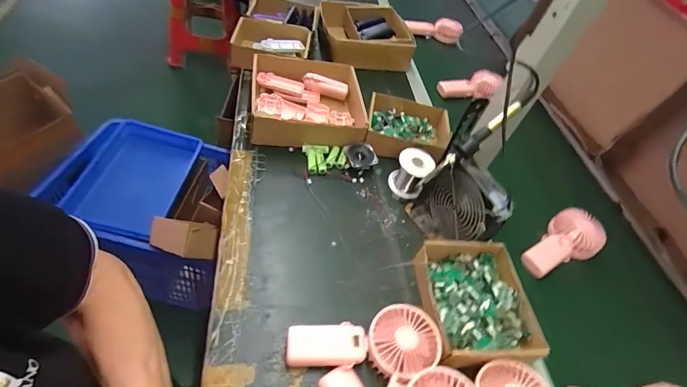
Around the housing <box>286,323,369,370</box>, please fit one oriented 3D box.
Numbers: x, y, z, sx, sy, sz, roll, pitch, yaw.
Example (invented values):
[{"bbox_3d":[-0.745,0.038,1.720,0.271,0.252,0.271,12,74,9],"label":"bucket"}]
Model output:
[{"bbox_3d":[-0.021,0.188,0.463,0.096,0.023,0.047,5,49,-12],"label":"housing"}]

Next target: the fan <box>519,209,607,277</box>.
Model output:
[{"bbox_3d":[0.383,0.092,0.652,0.166,0.049,0.085,-27,61,-33],"label":"fan"}]

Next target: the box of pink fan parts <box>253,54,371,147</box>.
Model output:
[{"bbox_3d":[-0.073,-0.182,0.754,0.212,0.073,0.217,4,49,-13],"label":"box of pink fan parts"}]

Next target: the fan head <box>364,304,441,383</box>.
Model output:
[{"bbox_3d":[0.075,0.185,0.471,0.090,0.035,0.084,8,48,-9],"label":"fan head"}]

